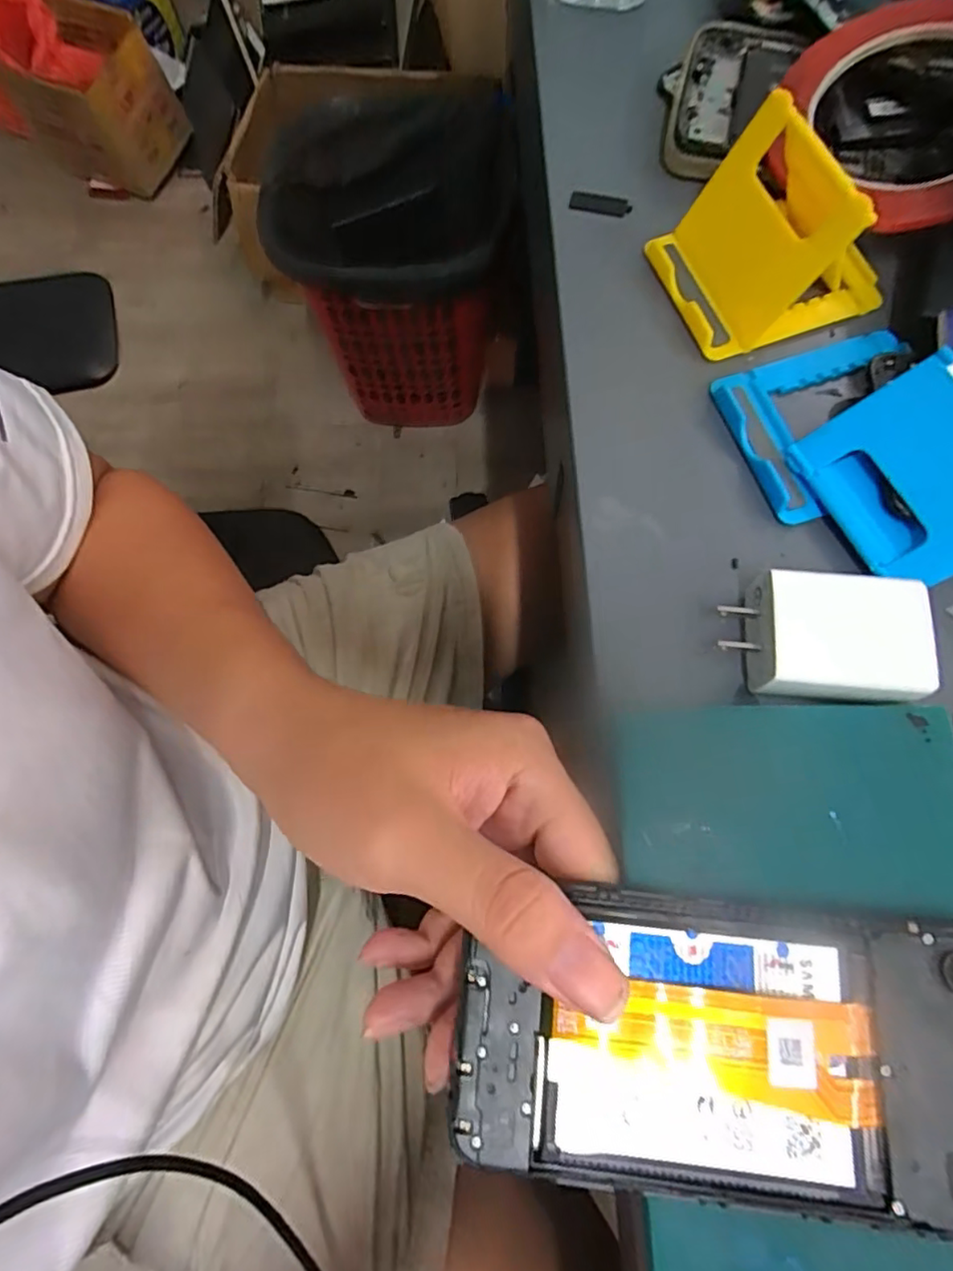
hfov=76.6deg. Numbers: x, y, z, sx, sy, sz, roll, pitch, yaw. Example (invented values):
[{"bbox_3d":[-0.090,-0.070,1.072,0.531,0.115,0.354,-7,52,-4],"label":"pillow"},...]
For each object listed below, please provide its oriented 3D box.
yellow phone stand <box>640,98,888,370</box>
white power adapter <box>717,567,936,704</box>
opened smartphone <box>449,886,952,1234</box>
[{"bbox_3d":[0.122,-0.166,0.239,0.081,0.048,0.070,-20,73,-4],"label":"yellow phone stand"},{"bbox_3d":[0.118,0.002,0.205,0.060,0.021,0.041,3,73,3],"label":"white power adapter"},{"bbox_3d":[0.075,0.111,0.161,0.157,0.006,0.074,-1,72,2],"label":"opened smartphone"}]

